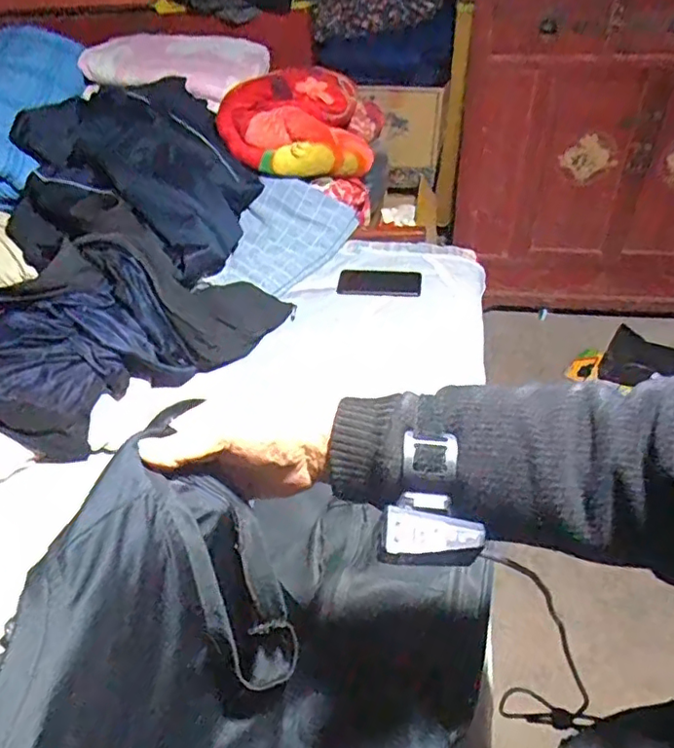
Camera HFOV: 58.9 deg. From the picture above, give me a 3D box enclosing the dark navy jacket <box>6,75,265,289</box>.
[{"bbox_3d":[-0.422,-0.402,1.199,0.450,0.195,0.437,2,44,7],"label":"dark navy jacket"}]

